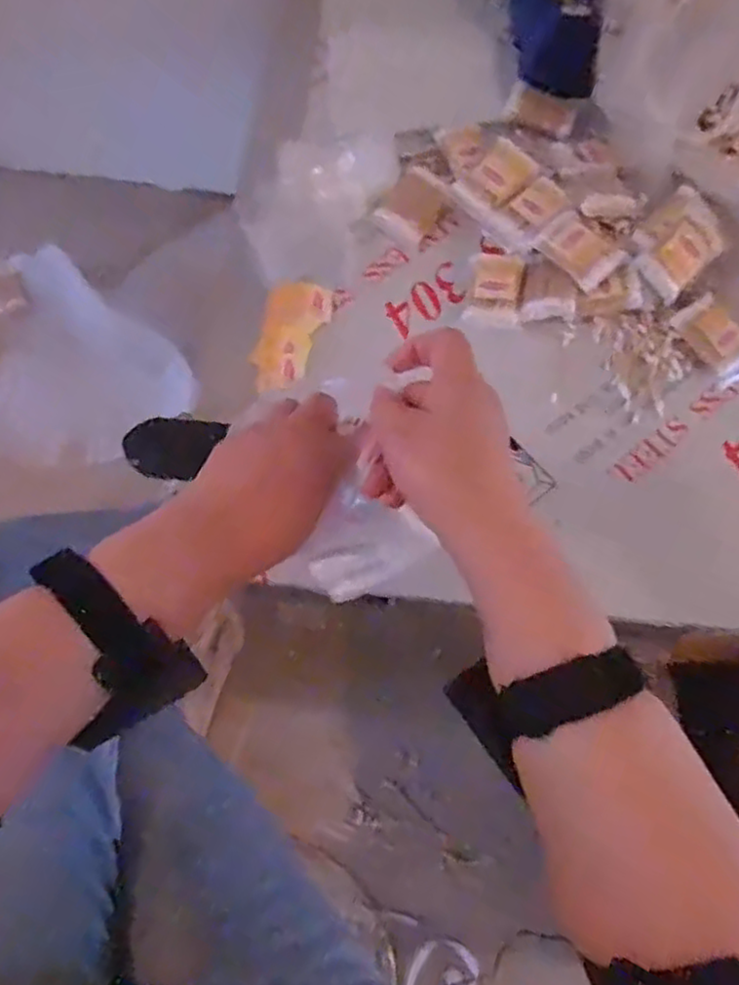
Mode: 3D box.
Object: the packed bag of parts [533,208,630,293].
[{"bbox_3d":[0.202,-0.236,0.673,0.053,0.015,0.082,-37,68,-7],"label":"packed bag of parts"}]

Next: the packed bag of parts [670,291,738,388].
[{"bbox_3d":[0.337,-0.148,0.678,0.046,0.035,0.086,-41,77,-13],"label":"packed bag of parts"}]

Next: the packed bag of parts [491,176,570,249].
[{"bbox_3d":[0.161,-0.278,0.704,0.075,0.028,0.047,-43,78,-14],"label":"packed bag of parts"}]

